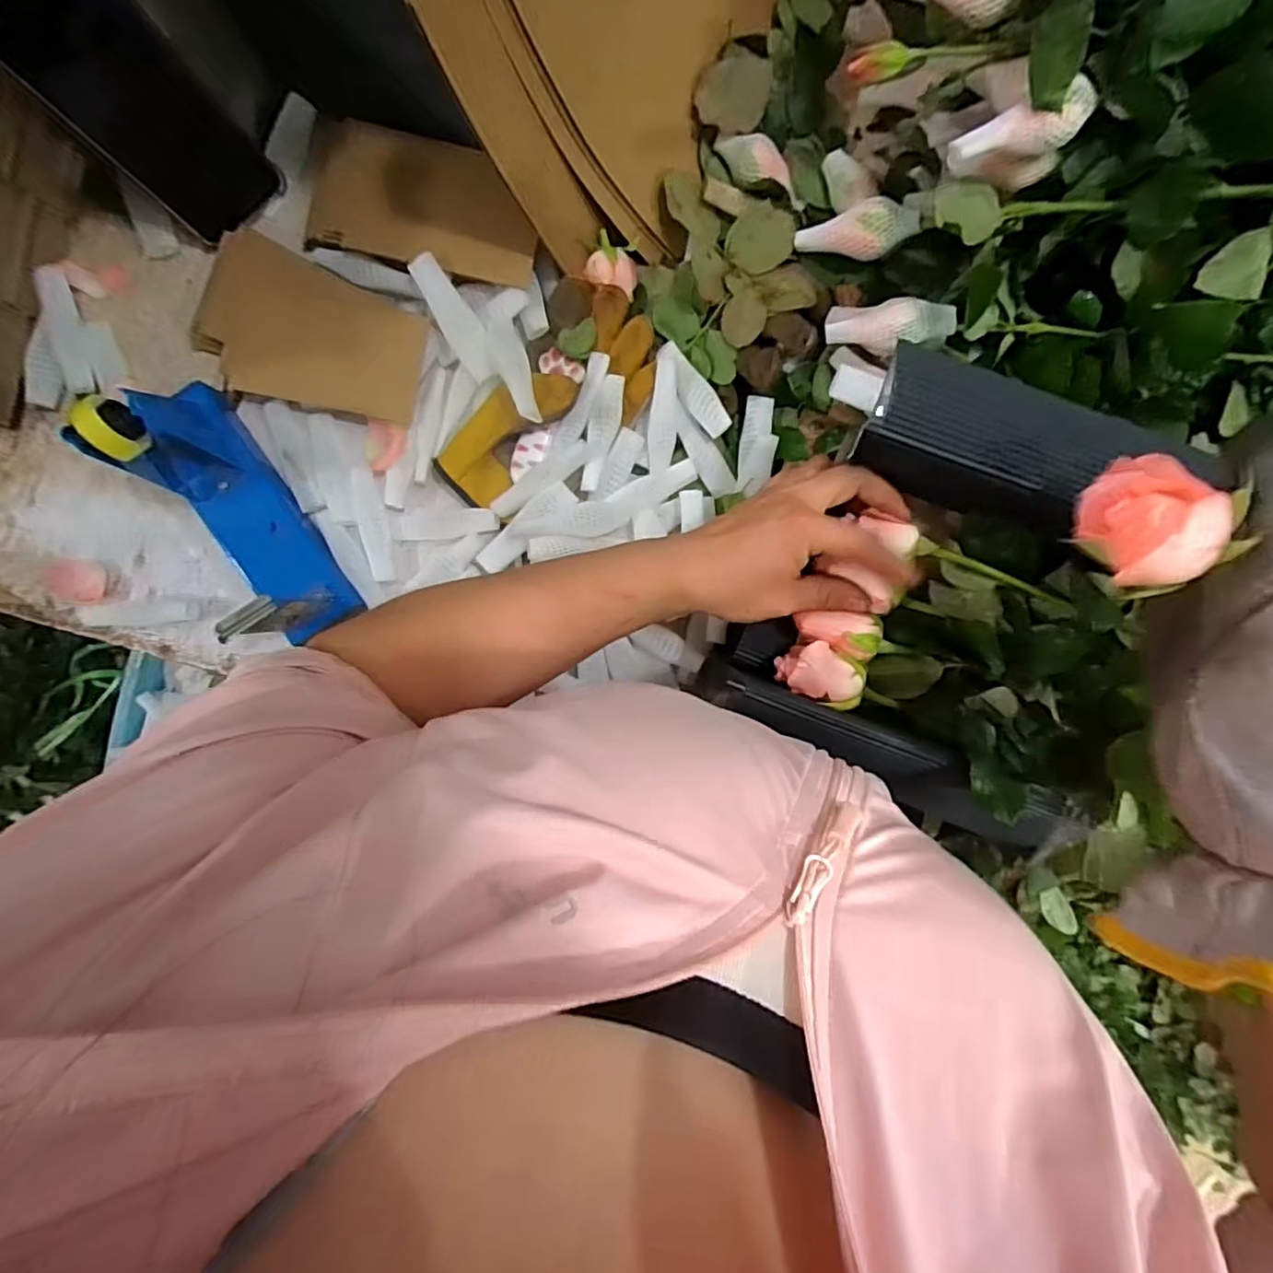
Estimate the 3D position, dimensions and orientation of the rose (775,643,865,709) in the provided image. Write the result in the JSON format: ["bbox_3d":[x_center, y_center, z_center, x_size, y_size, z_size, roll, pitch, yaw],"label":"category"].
[{"bbox_3d":[0.110,0.022,0.356,0.044,0.028,0.033,32,93,-4],"label":"rose"}]

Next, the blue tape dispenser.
[{"bbox_3d":[-0.296,-0.091,0.427,0.066,0.120,0.200,-31,95,0],"label":"blue tape dispenser"}]

